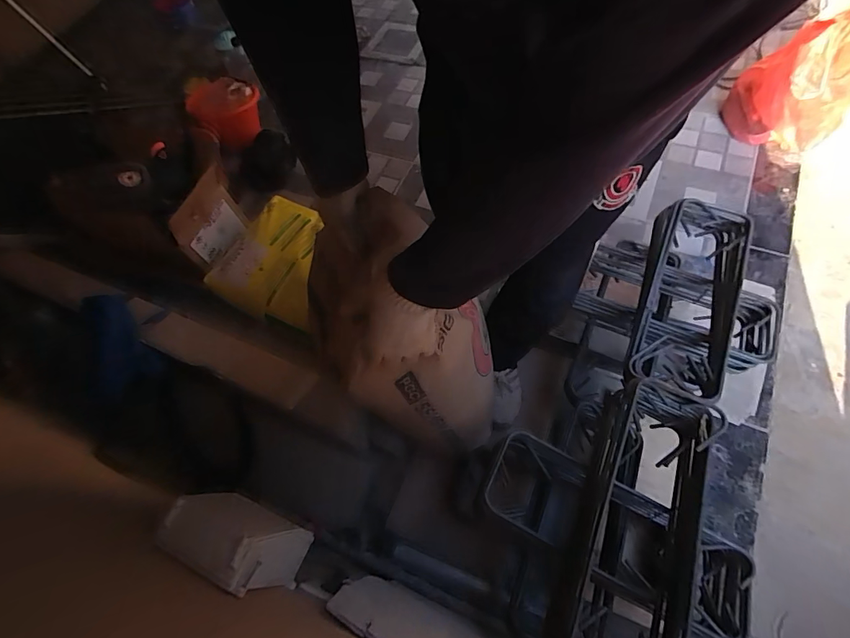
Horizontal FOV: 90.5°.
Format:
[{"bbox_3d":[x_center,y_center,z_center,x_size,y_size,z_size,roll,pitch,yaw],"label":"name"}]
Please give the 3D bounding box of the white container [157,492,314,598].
[{"bbox_3d":[-0.241,0.288,0.562,0.139,0.149,0.082,19,67,16],"label":"white container"}]

